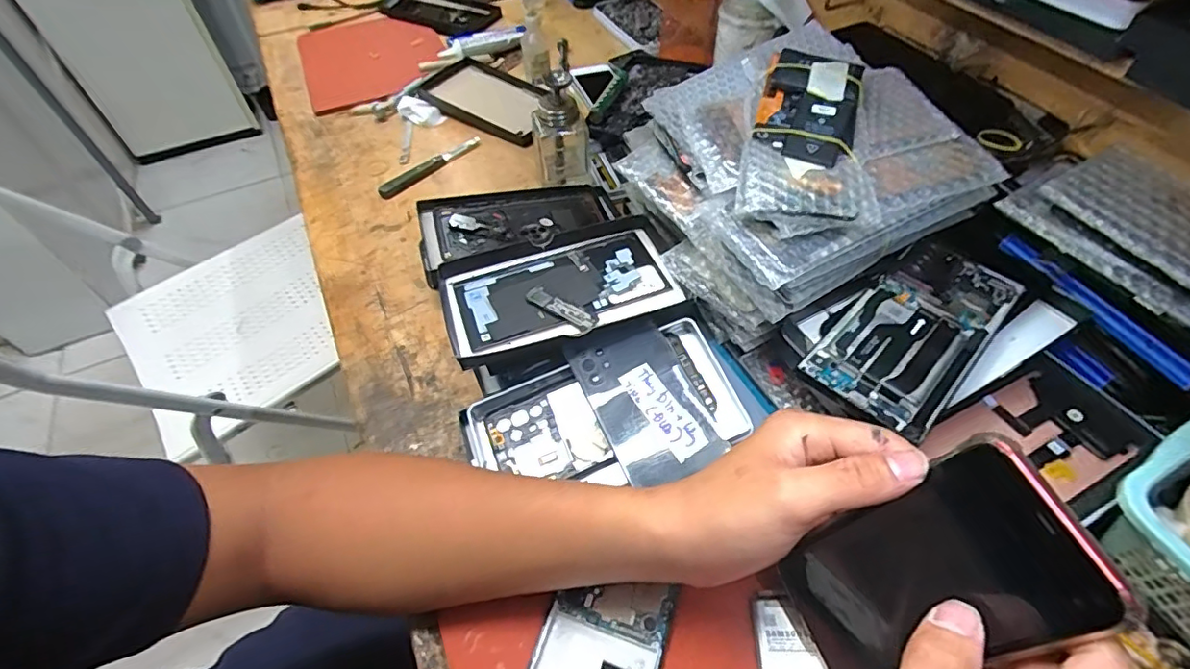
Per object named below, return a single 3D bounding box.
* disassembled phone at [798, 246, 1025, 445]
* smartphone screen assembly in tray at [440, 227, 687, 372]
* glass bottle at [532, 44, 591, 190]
[{"bbox_3d":[0.207,-0.004,0.355,0.075,0.009,0.155,37,62,27],"label":"disassembled phone"},{"bbox_3d":[-0.028,-0.032,0.439,0.178,0.016,0.103,-16,53,-10],"label":"smartphone screen assembly in tray"},{"bbox_3d":[-0.036,-0.213,0.552,0.055,0.131,0.054,-5,51,-1],"label":"glass bottle"}]

